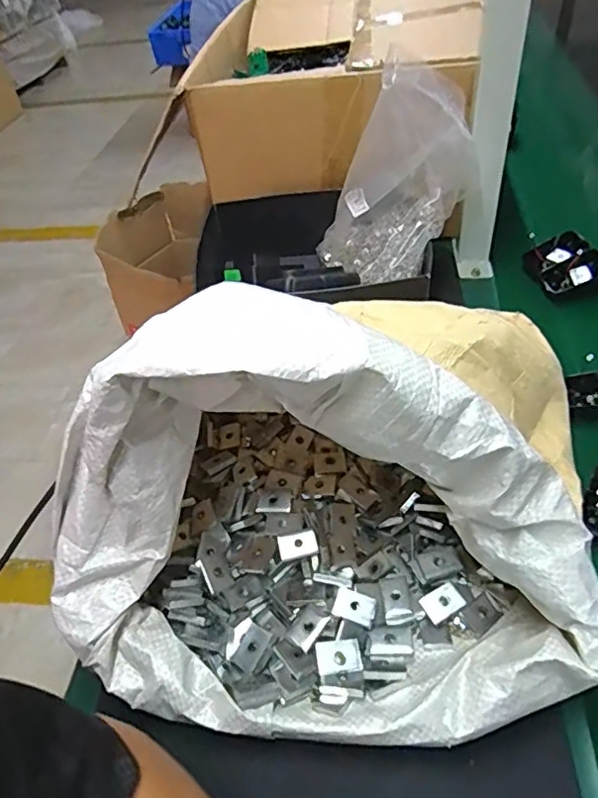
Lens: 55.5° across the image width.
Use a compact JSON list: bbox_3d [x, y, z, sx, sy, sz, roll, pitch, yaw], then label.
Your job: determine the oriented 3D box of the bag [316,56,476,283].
[{"bbox_3d":[0.109,-0.234,0.599,0.122,0.184,0.114,15,49,22],"label":"bag"}]

